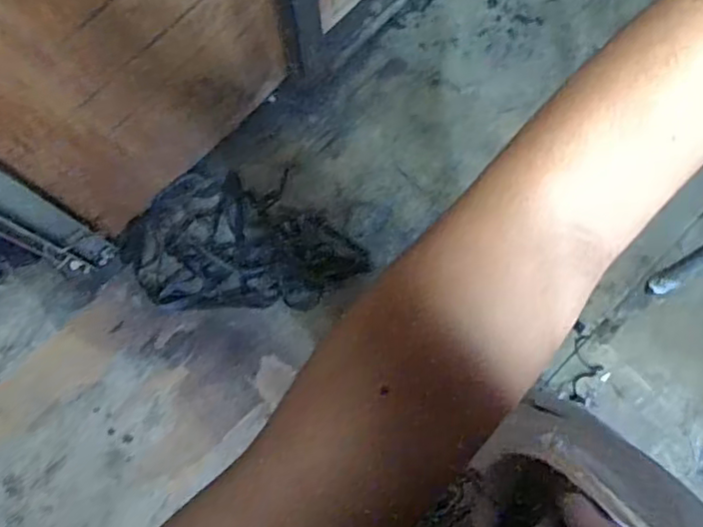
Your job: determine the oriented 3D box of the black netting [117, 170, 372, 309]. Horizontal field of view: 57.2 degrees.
[{"bbox_3d":[-0.275,-0.062,1.591,0.537,0.060,0.341,1,78,0],"label":"black netting"}]

